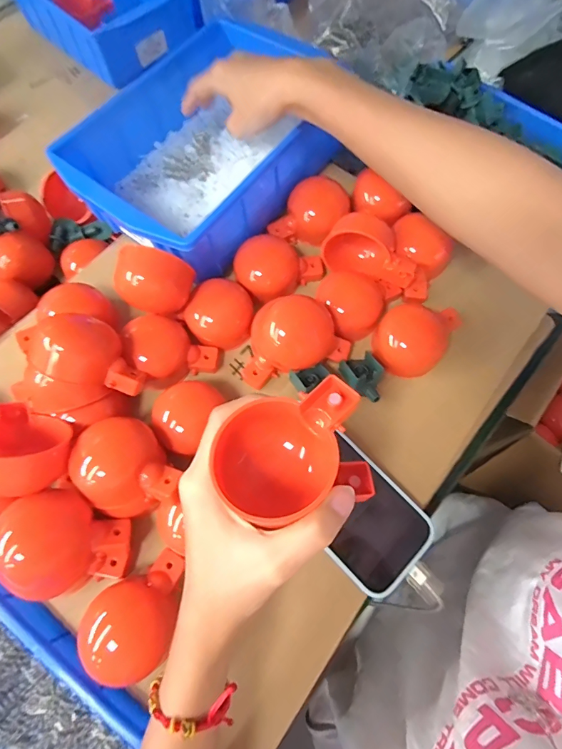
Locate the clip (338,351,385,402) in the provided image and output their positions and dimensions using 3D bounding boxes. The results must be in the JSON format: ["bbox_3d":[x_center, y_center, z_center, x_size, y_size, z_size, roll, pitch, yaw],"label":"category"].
[{"bbox_3d":[0.073,0.002,0.348,0.033,0.029,0.043,-26,70,-10],"label":"clip"}]

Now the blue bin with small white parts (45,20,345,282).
[{"bbox_3d":[-0.078,-0.222,0.387,0.190,0.074,0.234,38,78,11],"label":"blue bin with small white parts"}]

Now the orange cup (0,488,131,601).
[{"bbox_3d":[-0.148,0.116,0.286,0.070,0.068,0.067,0,68,0],"label":"orange cup"}]

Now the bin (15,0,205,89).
[{"bbox_3d":[-0.255,-0.545,0.596,0.251,0.079,0.176,40,73,15],"label":"bin"}]

